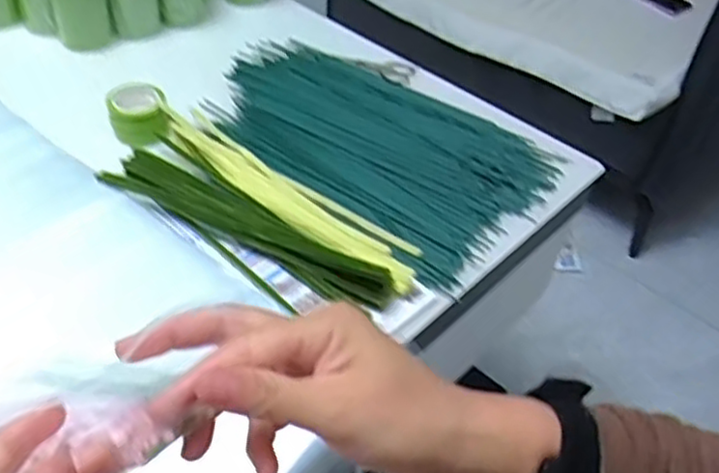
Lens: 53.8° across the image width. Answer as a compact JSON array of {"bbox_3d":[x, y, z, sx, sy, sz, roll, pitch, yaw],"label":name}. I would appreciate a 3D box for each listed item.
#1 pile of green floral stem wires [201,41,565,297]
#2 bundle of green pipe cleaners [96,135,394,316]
[{"bbox_3d":[0.010,-0.118,0.790,0.401,0.020,0.245,36,52,26],"label":"pile of green floral stem wires"},{"bbox_3d":[-0.109,-0.007,0.648,0.296,0.030,0.075,32,50,23],"label":"bundle of green pipe cleaners"}]

